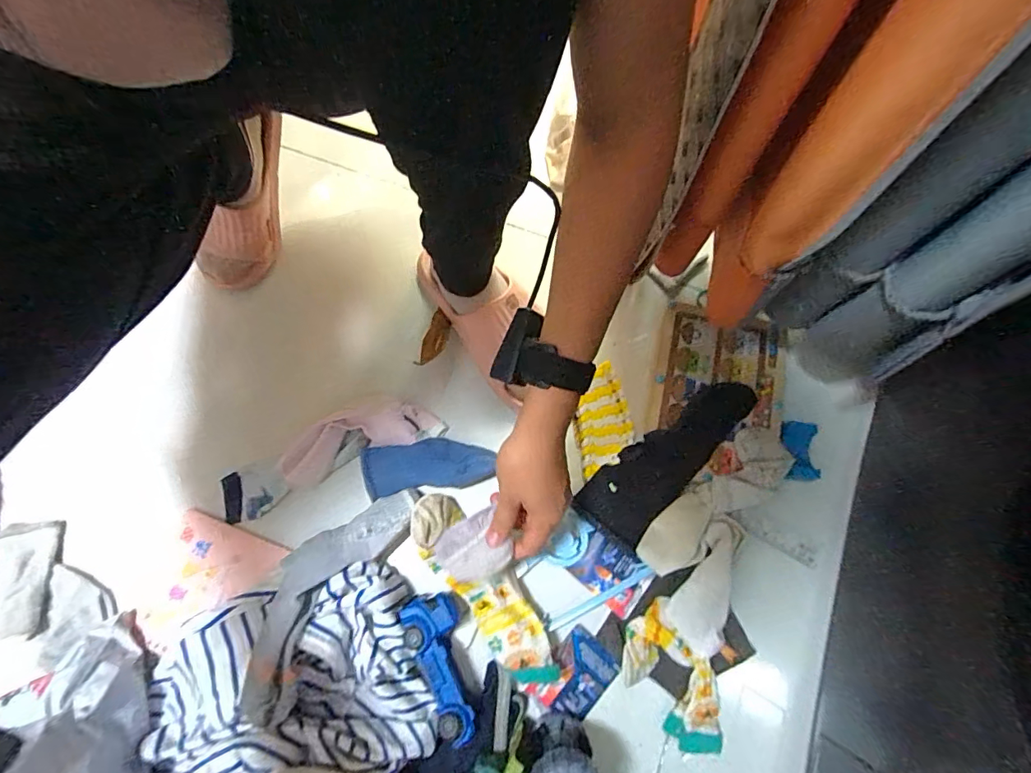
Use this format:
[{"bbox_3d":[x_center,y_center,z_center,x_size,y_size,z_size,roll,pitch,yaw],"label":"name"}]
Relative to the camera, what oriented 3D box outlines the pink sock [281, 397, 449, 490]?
[{"bbox_3d":[-0.173,0.052,0.517,0.171,0.032,0.062,-22,72,-6],"label":"pink sock"}]

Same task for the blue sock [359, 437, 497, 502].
[{"bbox_3d":[-0.096,0.088,0.515,0.141,0.018,0.054,-8,72,-1],"label":"blue sock"}]

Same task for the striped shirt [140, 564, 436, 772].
[{"bbox_3d":[-0.221,0.276,0.428,0.260,0.063,0.162,-15,72,-4],"label":"striped shirt"}]

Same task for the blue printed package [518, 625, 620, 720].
[{"bbox_3d":[0.057,0.286,0.455,0.058,0.005,0.080,42,77,13],"label":"blue printed package"}]

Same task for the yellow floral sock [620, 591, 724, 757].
[{"bbox_3d":[0.149,0.279,0.441,0.071,0.027,0.127,-28,73,-8],"label":"yellow floral sock"}]

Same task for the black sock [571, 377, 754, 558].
[{"bbox_3d":[0.168,0.069,0.517,0.081,0.009,0.228,41,77,13],"label":"black sock"}]

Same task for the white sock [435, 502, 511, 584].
[{"bbox_3d":[-0.040,0.152,0.437,0.063,0.012,0.055,-26,73,-7],"label":"white sock"}]

